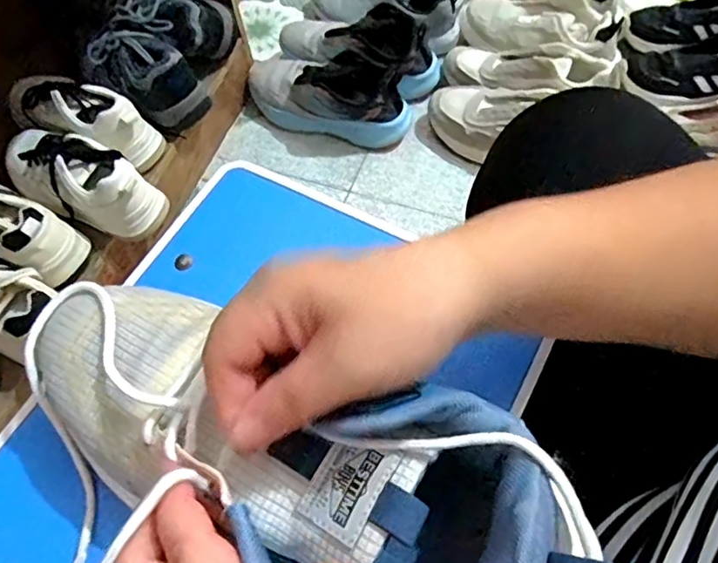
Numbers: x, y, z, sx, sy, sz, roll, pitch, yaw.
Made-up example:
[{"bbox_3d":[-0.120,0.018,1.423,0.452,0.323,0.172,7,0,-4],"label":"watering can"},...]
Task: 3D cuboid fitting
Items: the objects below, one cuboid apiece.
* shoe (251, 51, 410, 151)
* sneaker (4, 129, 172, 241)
[{"bbox_3d":[-0.053,-0.304,0.937,0.275,0.103,0.101,20,66,13],"label":"shoe"},{"bbox_3d":[-0.376,-0.140,0.756,0.226,0.083,0.092,24,67,15],"label":"sneaker"}]

